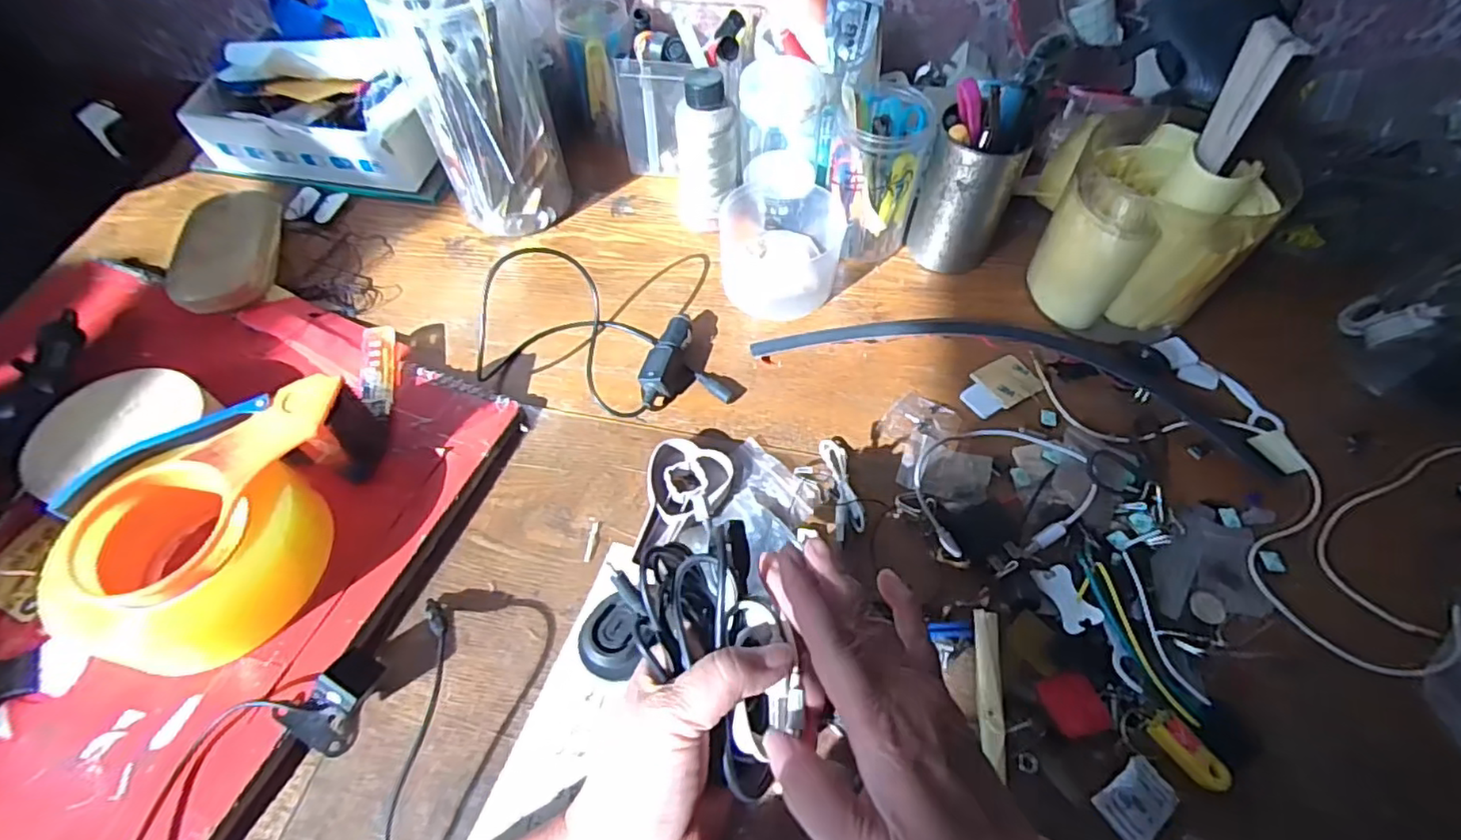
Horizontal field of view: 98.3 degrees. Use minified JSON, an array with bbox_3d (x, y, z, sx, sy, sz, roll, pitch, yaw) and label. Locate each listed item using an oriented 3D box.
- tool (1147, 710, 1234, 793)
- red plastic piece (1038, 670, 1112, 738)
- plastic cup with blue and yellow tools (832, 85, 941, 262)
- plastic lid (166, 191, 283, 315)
[{"bbox_3d":[0.235,0.171,0.323,0.017,0.009,0.040,-37,63,-21],"label":"tool"},{"bbox_3d":[0.185,0.152,0.338,0.032,0.004,0.031,-11,57,-6],"label":"red plastic piece"},{"bbox_3d":[0.119,-0.197,0.501,0.062,0.131,0.064,-1,56,1],"label":"plastic cup with blue and yellow tools"},{"bbox_3d":[-0.407,-0.141,0.510,0.072,0.026,0.162,-18,58,-11],"label":"plastic lid"}]

